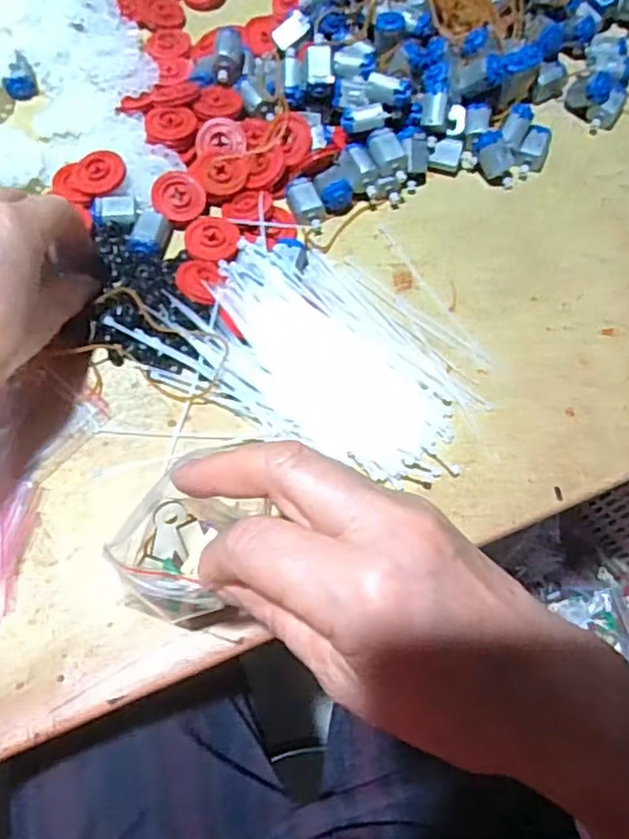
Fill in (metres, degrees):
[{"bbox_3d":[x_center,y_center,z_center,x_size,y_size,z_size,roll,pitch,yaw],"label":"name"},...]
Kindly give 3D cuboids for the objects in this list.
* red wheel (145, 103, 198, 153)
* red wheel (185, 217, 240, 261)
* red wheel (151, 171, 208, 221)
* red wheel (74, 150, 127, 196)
[{"bbox_3d":[-0.093,-0.190,0.419,0.031,0.009,0.029,1,68,-3],"label":"red wheel"},{"bbox_3d":[-0.062,-0.108,0.391,0.032,0.007,0.028,3,68,-2],"label":"red wheel"},{"bbox_3d":[-0.084,-0.138,0.402,0.031,0.004,0.031,0,87,-11],"label":"red wheel"},{"bbox_3d":[-0.132,-0.152,0.399,0.031,0.006,0.026,-34,92,-1],"label":"red wheel"}]

